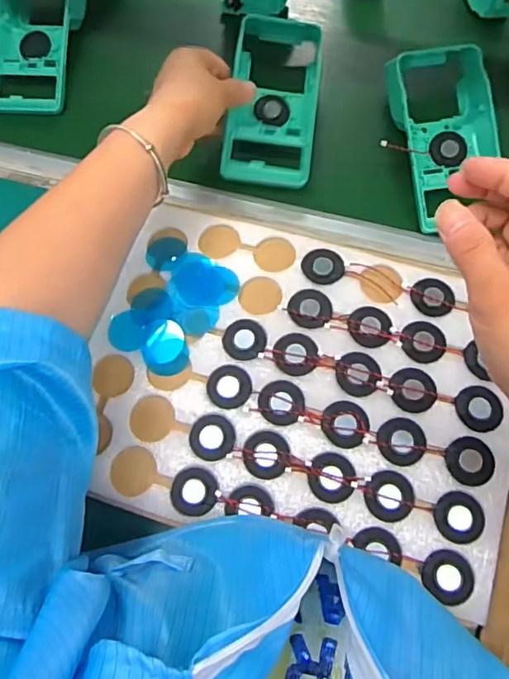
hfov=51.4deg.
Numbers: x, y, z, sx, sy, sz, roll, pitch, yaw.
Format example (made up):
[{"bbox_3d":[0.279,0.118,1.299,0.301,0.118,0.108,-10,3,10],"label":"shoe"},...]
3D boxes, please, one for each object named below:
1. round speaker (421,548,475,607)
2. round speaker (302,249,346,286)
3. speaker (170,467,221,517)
[{"bbox_3d":[0.128,0.157,0.350,0.034,0.007,0.032,-1,70,2],"label":"round speaker"},{"bbox_3d":[0.055,-0.060,0.424,0.033,0.004,0.032,-1,70,2],"label":"round speaker"},{"bbox_3d":[-0.043,0.109,0.378,0.034,0.006,0.032,-1,70,2],"label":"speaker"}]

